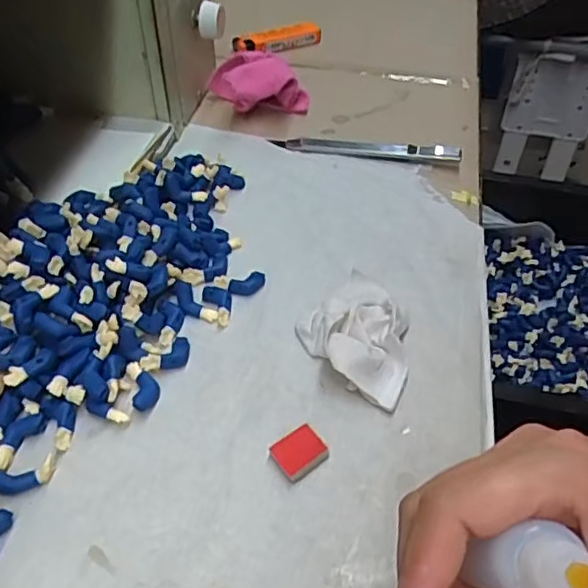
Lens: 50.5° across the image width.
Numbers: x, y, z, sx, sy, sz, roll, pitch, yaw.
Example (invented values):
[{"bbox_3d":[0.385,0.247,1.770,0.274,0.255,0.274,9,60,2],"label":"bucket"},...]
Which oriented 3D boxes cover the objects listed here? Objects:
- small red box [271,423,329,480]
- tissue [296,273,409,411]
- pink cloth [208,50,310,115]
[{"bbox_3d":[0.002,0.071,0.282,0.023,0.005,0.020,-28,55,-26],"label":"small red box"},{"bbox_3d":[0.036,0.016,0.326,0.062,0.018,0.075,22,50,17],"label":"tissue"},{"bbox_3d":[-0.027,-0.163,0.478,0.075,0.038,0.045,0,47,-3],"label":"pink cloth"}]

